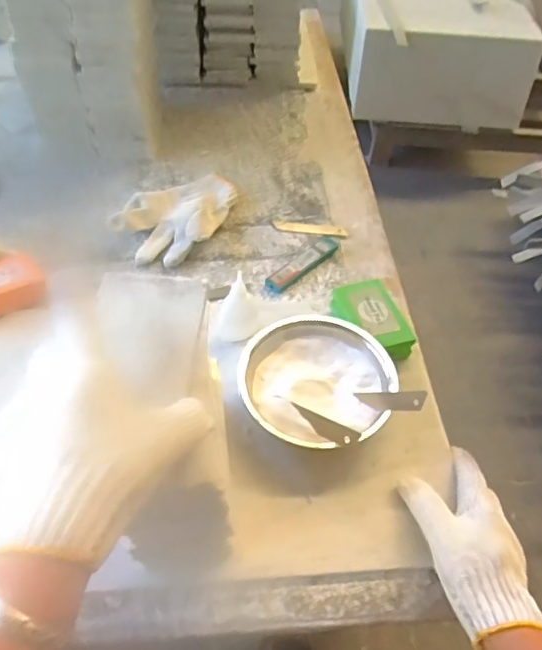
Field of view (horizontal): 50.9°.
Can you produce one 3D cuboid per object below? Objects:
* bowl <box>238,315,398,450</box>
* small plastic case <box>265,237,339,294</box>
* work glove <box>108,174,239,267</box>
[{"bbox_3d":[0.044,0.053,0.560,0.145,0.044,0.156,10,50,2],"label":"bowl"},{"bbox_3d":[0.038,-0.075,0.697,0.115,0.010,0.027,-36,62,-29],"label":"small plastic case"},{"bbox_3d":[-0.120,-0.147,0.727,0.121,0.040,0.177,17,51,9],"label":"work glove"}]

